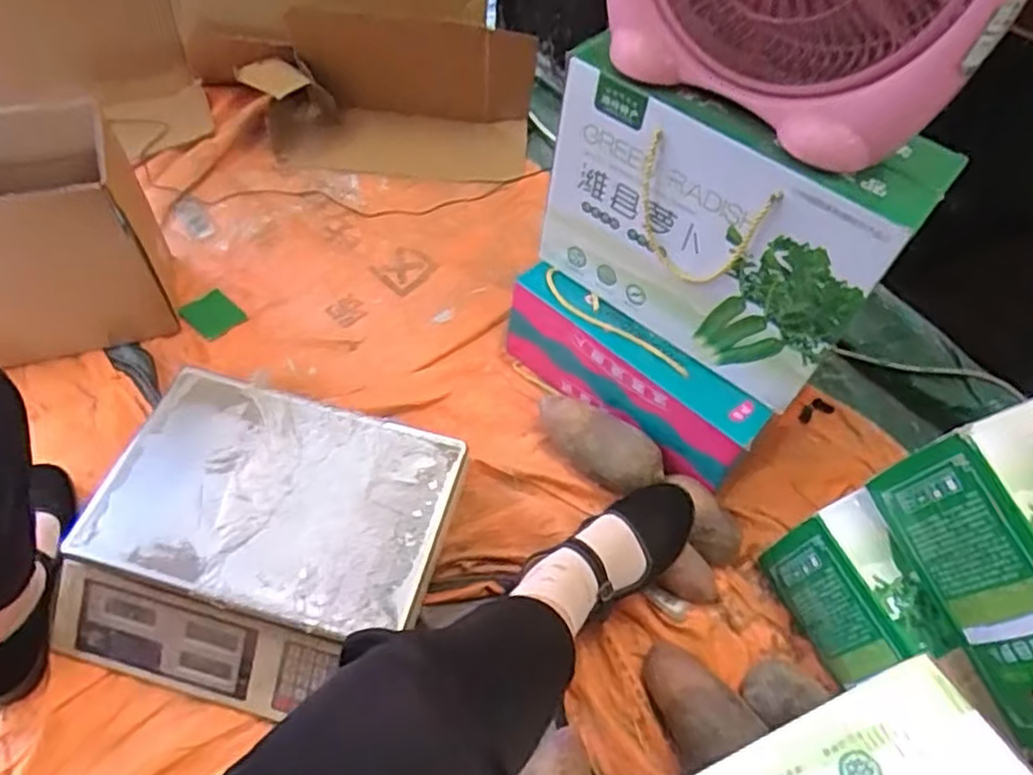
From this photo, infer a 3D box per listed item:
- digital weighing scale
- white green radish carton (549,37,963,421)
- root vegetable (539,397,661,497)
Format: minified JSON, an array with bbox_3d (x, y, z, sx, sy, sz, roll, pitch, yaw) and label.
[{"bbox_3d":[-0.254,0.163,0.727,0.338,0.109,0.292,13,55,7],"label":"digital weighing scale"},{"bbox_3d":[0.207,-0.179,0.740,0.350,0.255,0.135,36,59,20],"label":"white green radish carton"},{"bbox_3d":[0.100,0.067,0.838,0.161,0.061,0.071,37,61,22],"label":"root vegetable"}]

